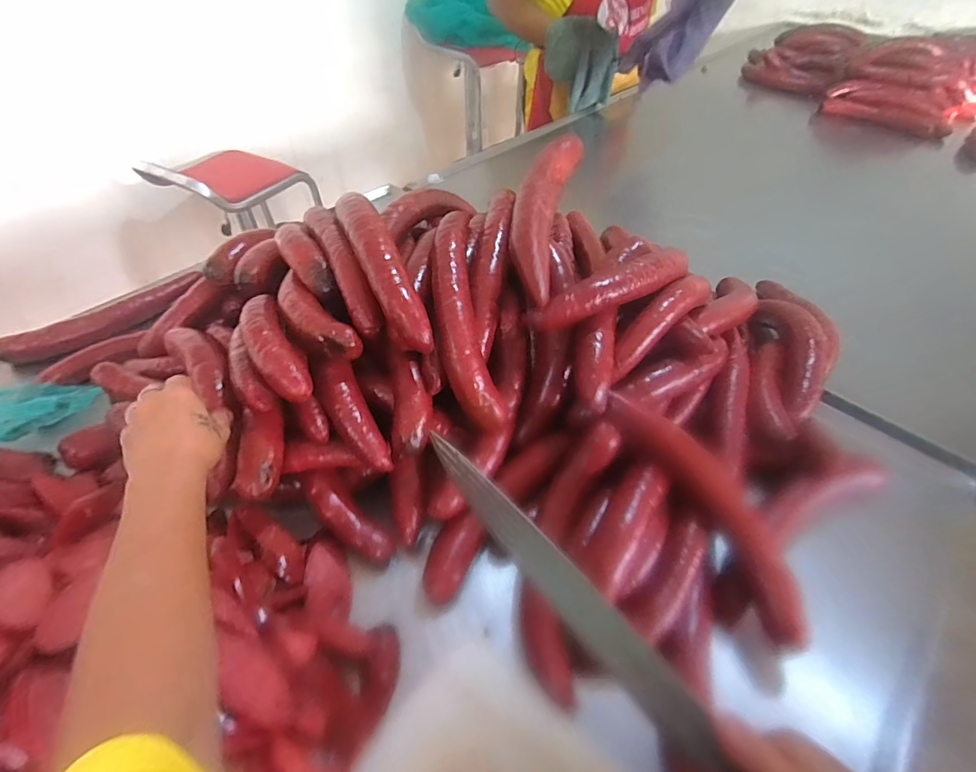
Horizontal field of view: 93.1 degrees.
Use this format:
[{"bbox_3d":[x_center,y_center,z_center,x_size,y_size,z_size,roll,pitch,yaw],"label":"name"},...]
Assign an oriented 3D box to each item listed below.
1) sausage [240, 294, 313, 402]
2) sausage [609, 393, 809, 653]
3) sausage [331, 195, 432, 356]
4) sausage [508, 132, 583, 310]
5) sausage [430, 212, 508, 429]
[{"bbox_3d":[-0.215,-0.043,0.460,0.044,0.044,0.154,-26,55,-21],"label":"sausage"},{"bbox_3d":[0.210,0.109,0.429,0.056,0.024,0.259,-30,79,-24],"label":"sausage"},{"bbox_3d":[-0.108,-0.124,0.460,0.039,0.030,0.208,-21,69,-18],"label":"sausage"},{"bbox_3d":[0.056,-0.195,0.499,0.060,0.045,0.233,11,50,8],"label":"sausage"},{"bbox_3d":[-0.026,-0.072,0.466,0.055,0.046,0.229,-9,78,-9],"label":"sausage"}]

